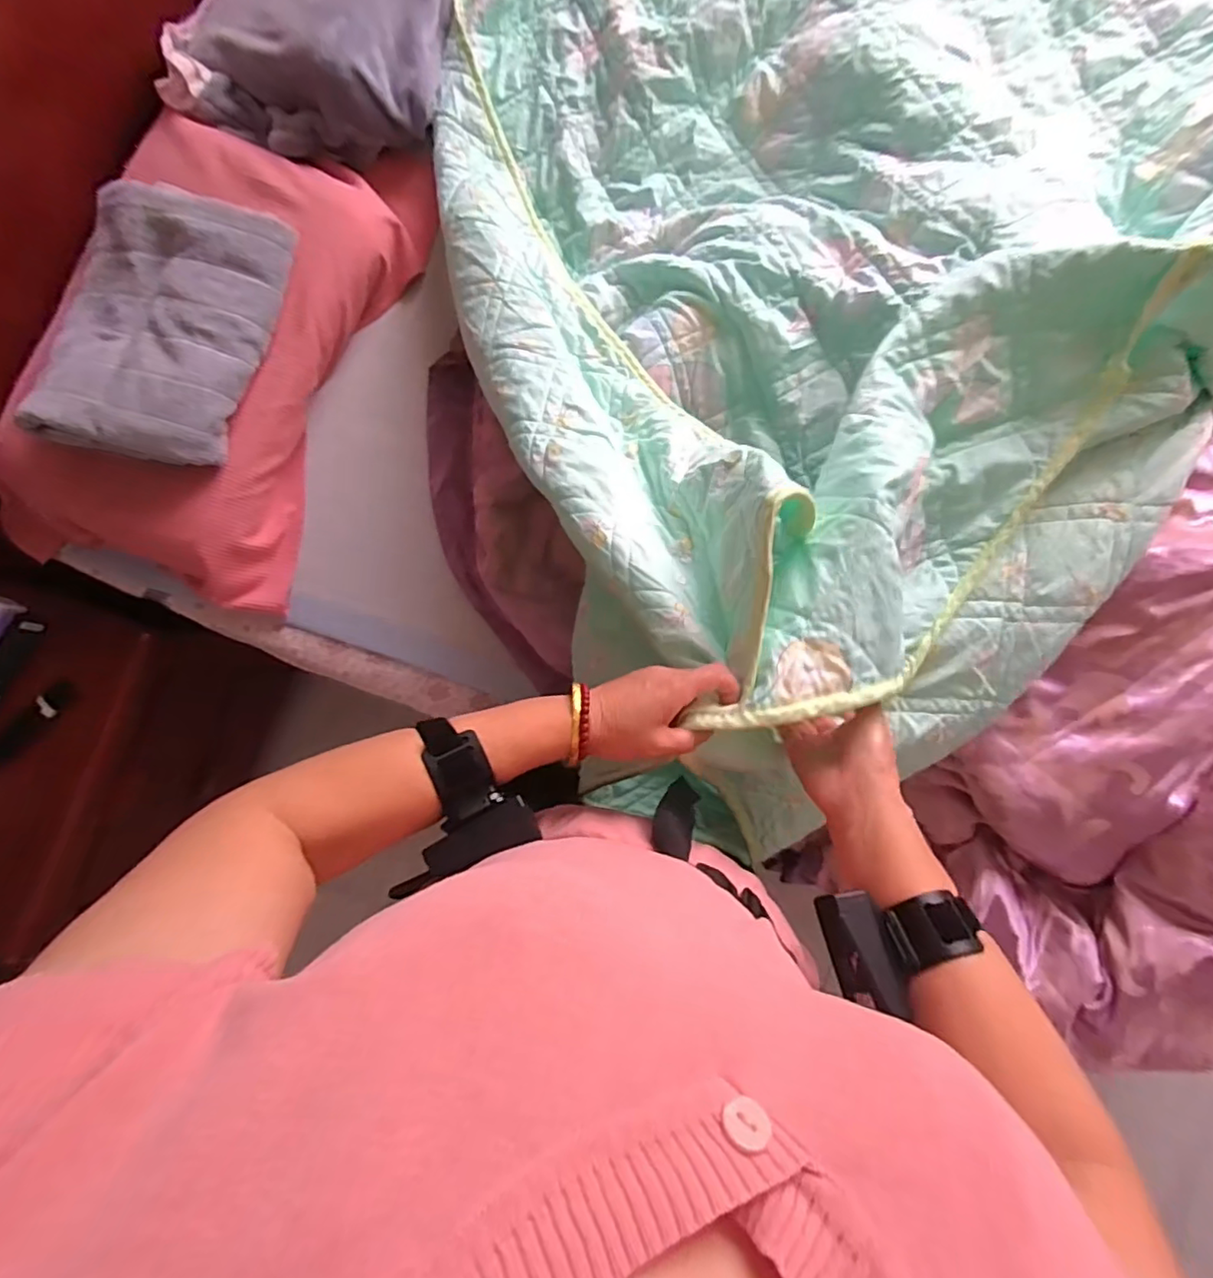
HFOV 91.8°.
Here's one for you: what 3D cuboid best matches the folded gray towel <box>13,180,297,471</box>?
[{"bbox_3d":[-0.561,-0.390,0.737,0.231,0.081,0.340,17,88,6],"label":"folded gray towel"}]

